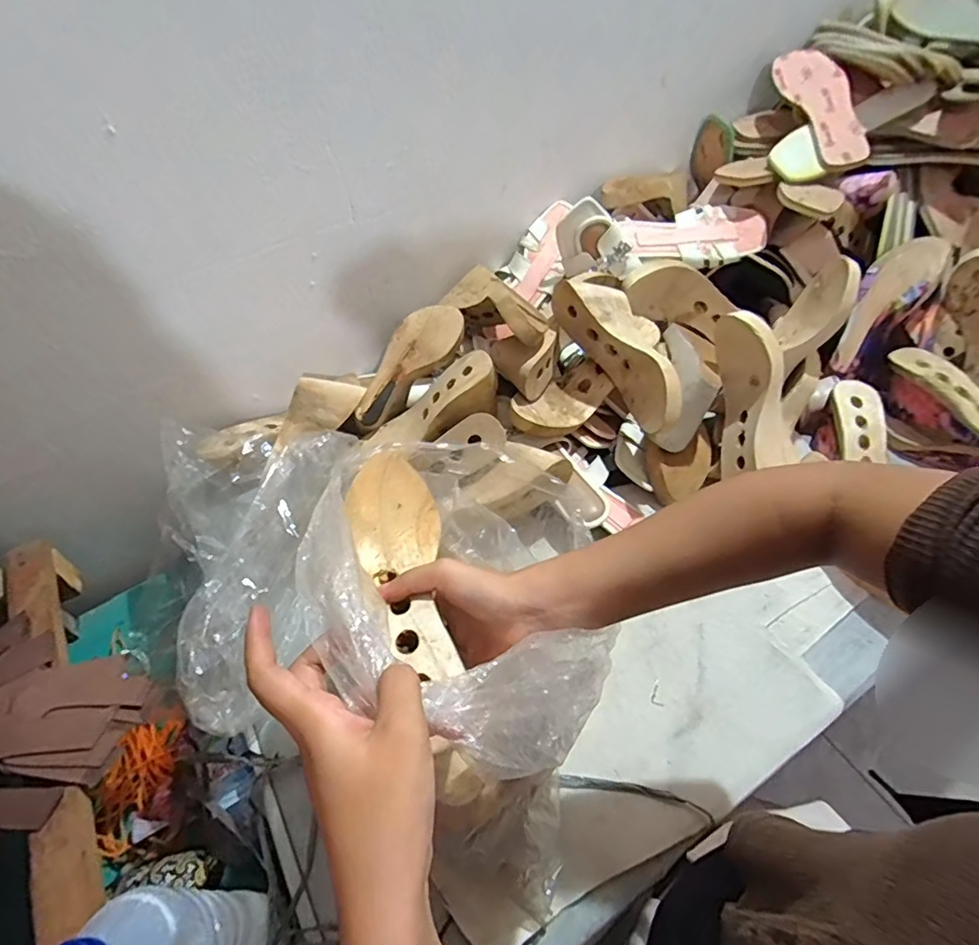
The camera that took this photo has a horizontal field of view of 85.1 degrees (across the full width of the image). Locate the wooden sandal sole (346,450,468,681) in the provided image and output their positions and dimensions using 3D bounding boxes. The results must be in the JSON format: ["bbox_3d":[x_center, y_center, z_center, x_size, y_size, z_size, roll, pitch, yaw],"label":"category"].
[{"bbox_3d":[-0.067,0.066,0.385,0.078,0.043,0.186,-16,45,-10],"label":"wooden sandal sole"}]

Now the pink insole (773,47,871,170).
[{"bbox_3d":[0.482,-0.527,0.769,0.075,0.023,0.214,-10,71,7],"label":"pink insole"}]

